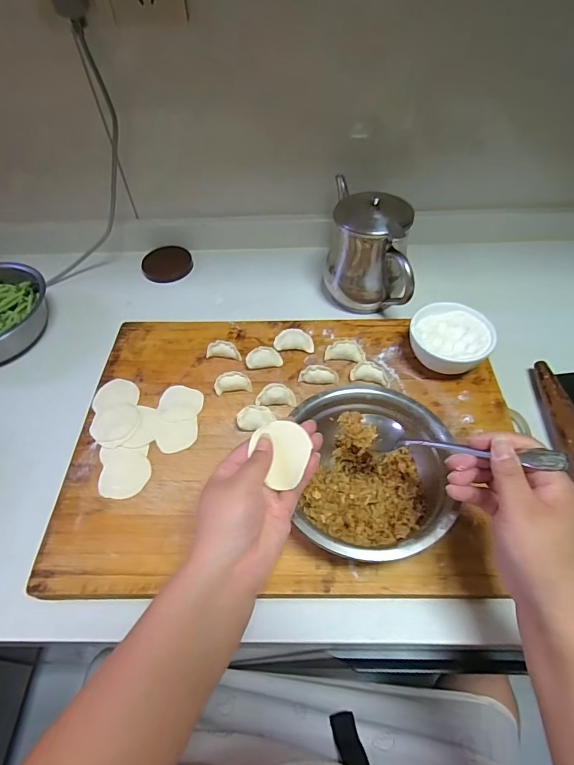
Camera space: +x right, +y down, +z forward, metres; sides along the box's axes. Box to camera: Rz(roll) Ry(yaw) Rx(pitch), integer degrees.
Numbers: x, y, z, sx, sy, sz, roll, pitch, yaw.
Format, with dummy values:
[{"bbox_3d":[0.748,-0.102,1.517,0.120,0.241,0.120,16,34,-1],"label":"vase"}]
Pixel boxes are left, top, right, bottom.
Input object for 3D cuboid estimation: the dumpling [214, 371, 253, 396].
[{"bbox_3d":[-0.066,0.000,0.525,0.044,0.020,0.019,-6,52,-2],"label":"dumpling"}]

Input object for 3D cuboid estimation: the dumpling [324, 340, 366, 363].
[{"bbox_3d":[0.075,-0.039,0.550,0.050,0.021,0.024,9,53,10],"label":"dumpling"}]

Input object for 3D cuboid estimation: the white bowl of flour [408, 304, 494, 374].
[{"bbox_3d":[0.197,-0.046,0.523,0.093,0.052,0.094,-2,52,2],"label":"white bowl of flour"}]

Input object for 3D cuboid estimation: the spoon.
[{"bbox_3d":[0.133,0.047,0.347,0.160,0.018,0.030,2,46,42],"label":"spoon"}]

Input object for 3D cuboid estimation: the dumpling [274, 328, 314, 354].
[{"bbox_3d":[0.009,-0.054,0.564,0.050,0.023,0.027,-5,52,0],"label":"dumpling"}]

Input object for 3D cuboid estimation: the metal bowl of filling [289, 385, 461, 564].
[{"bbox_3d":[0.079,0.093,0.422,0.155,0.063,0.170,-8,52,-3],"label":"metal bowl of filling"}]

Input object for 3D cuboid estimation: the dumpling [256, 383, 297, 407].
[{"bbox_3d":[-0.013,0.017,0.511,0.046,0.023,0.022,-5,52,-1],"label":"dumpling"}]

